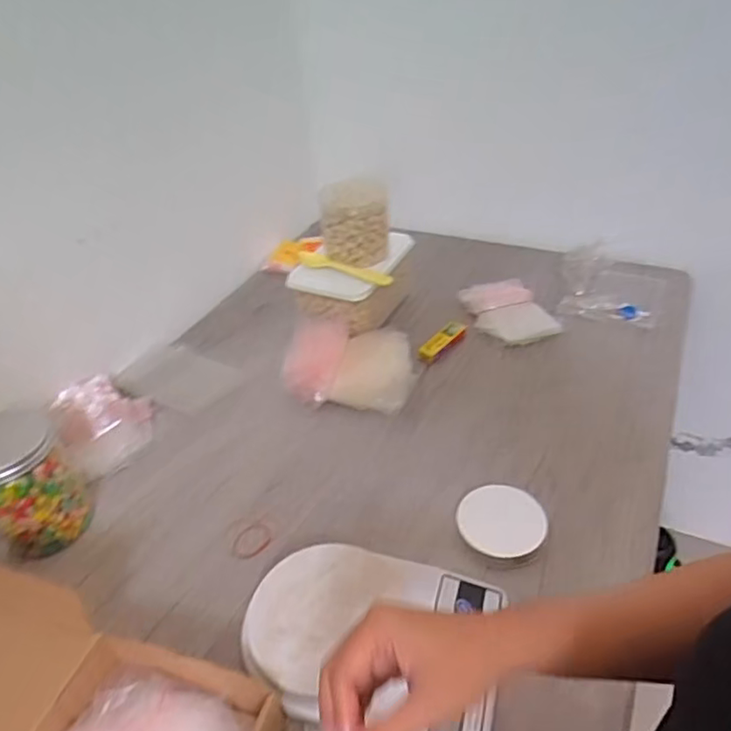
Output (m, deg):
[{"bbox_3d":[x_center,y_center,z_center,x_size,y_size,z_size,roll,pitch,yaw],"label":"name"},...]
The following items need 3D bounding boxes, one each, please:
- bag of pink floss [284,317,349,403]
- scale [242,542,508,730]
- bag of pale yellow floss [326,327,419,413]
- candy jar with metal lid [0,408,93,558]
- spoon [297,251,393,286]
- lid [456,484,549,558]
[{"bbox_3d":[-0.064,-0.012,0.797,0.070,0.063,0.142,3,39,10],"label":"bag of pink floss"},{"bbox_3d":[0.005,0.230,0.510,0.210,0.044,0.152,8,40,15],"label":"scale"},{"bbox_3d":[0.017,0.006,0.789,0.095,0.041,0.127,6,39,14],"label":"bag of pale yellow floss"},{"bbox_3d":[-0.344,0.122,0.608,0.081,0.128,0.093,29,49,35],"label":"candy jar with metal lid"},{"bbox_3d":[-0.037,-0.140,0.849,0.166,0.020,0.025,21,45,30],"label":"spoon"},{"bbox_3d":[0.137,0.155,0.603,0.083,0.006,0.084,-6,42,6],"label":"lid"}]

